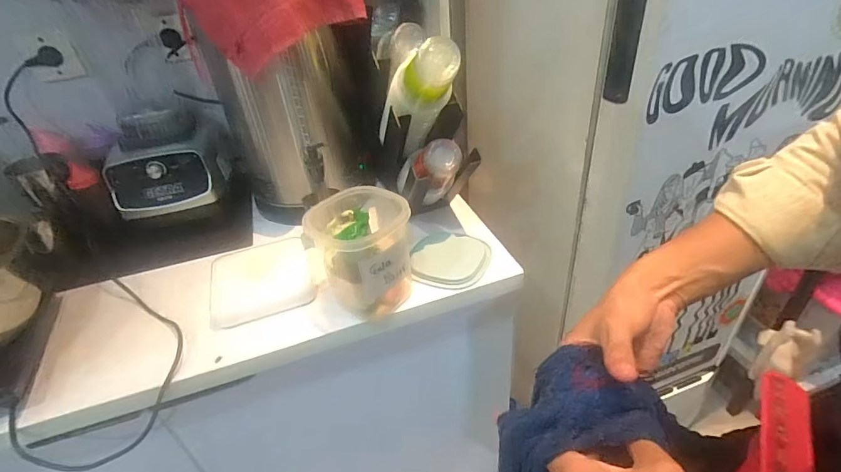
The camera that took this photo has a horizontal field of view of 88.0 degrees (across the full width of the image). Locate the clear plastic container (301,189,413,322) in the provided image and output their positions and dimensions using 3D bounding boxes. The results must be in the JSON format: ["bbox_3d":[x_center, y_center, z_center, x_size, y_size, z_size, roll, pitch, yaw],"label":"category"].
[{"bbox_3d":[-0.085,0.033,0.655,0.145,0.158,0.139,-9,36,-3],"label":"clear plastic container"}]

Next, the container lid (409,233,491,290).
[{"bbox_3d":[0.051,0.037,0.749,0.128,0.014,0.145,5,37,15],"label":"container lid"}]

